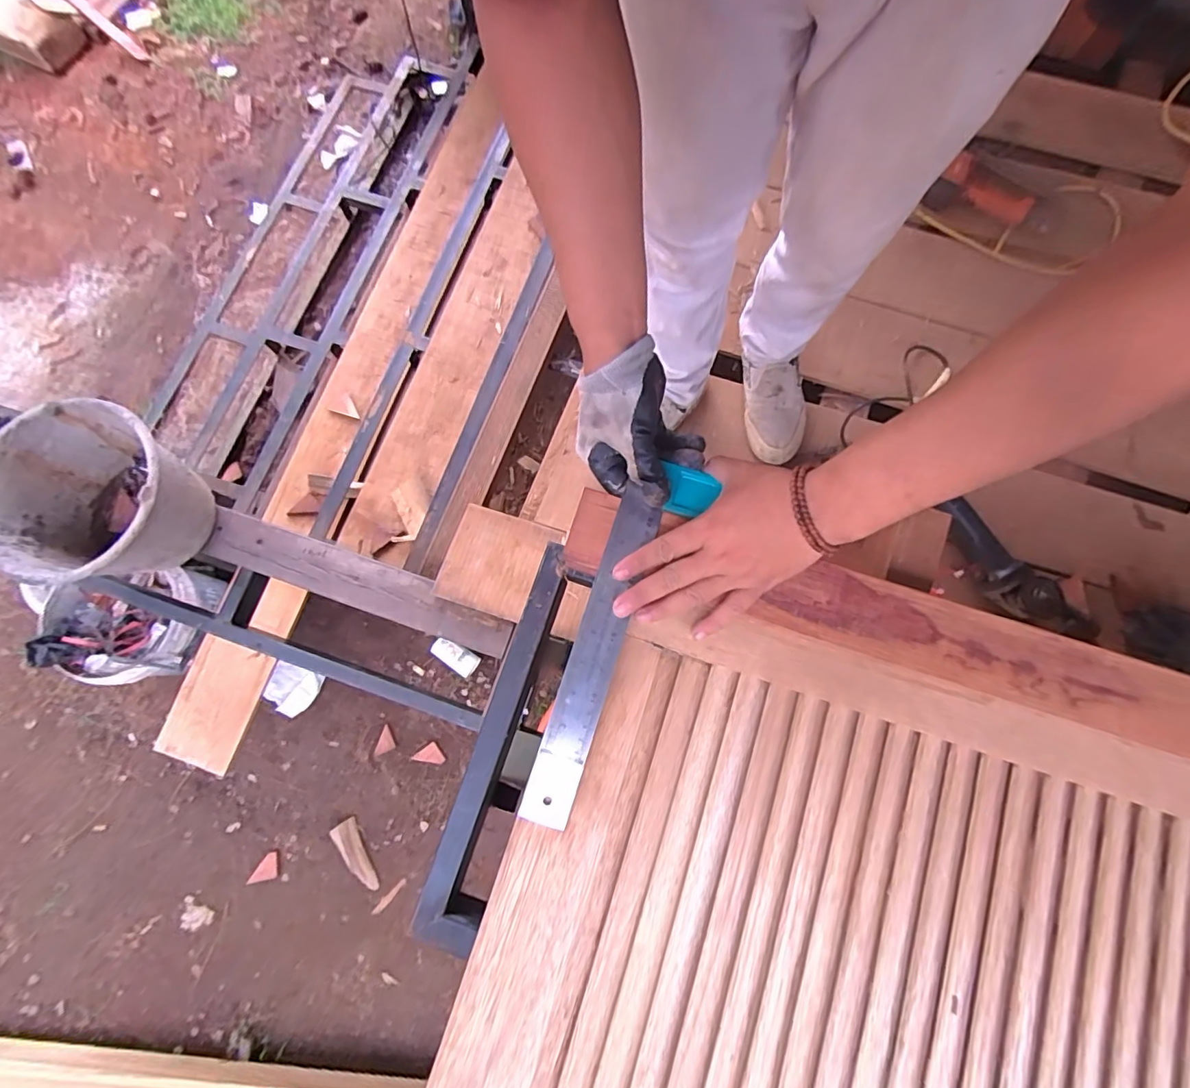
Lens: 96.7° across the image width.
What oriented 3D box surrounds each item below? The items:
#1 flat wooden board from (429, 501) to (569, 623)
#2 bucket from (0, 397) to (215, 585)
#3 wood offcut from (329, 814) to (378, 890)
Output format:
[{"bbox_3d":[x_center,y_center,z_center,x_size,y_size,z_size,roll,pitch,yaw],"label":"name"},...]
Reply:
[{"bbox_3d":[-0.177,0.032,0.951,0.174,0.019,0.181,20,79,4],"label":"flat wooden board"},{"bbox_3d":[-0.774,-0.065,0.856,0.241,0.205,0.271,15,79,3],"label":"bucket"},{"bbox_3d":[-0.633,0.832,1.412,0.065,0.060,0.194,-32,80,-6],"label":"wood offcut"}]

